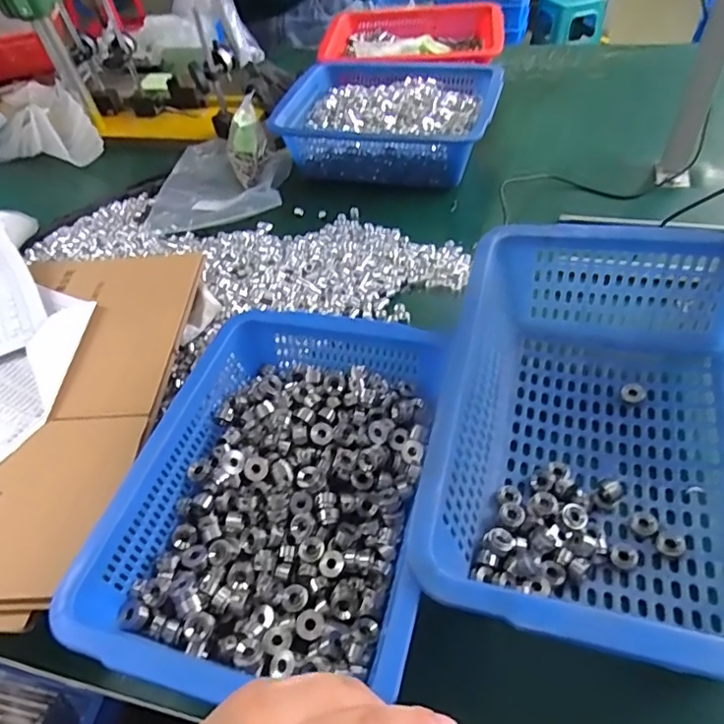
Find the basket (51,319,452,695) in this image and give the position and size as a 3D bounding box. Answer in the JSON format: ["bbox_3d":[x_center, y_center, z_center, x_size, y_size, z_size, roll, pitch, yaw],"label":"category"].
[{"bbox_3d":[-0.057,0.094,0.454,0.223,0.077,0.312,7,50,13],"label":"basket"}]

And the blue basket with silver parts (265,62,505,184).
[{"bbox_3d":[0.046,-0.371,0.857,0.310,0.089,0.227,10,51,15],"label":"blue basket with silver parts"}]

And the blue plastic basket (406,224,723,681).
[{"bbox_3d":[0.200,0.051,0.440,0.265,0.119,0.351,7,50,13],"label":"blue plastic basket"}]

